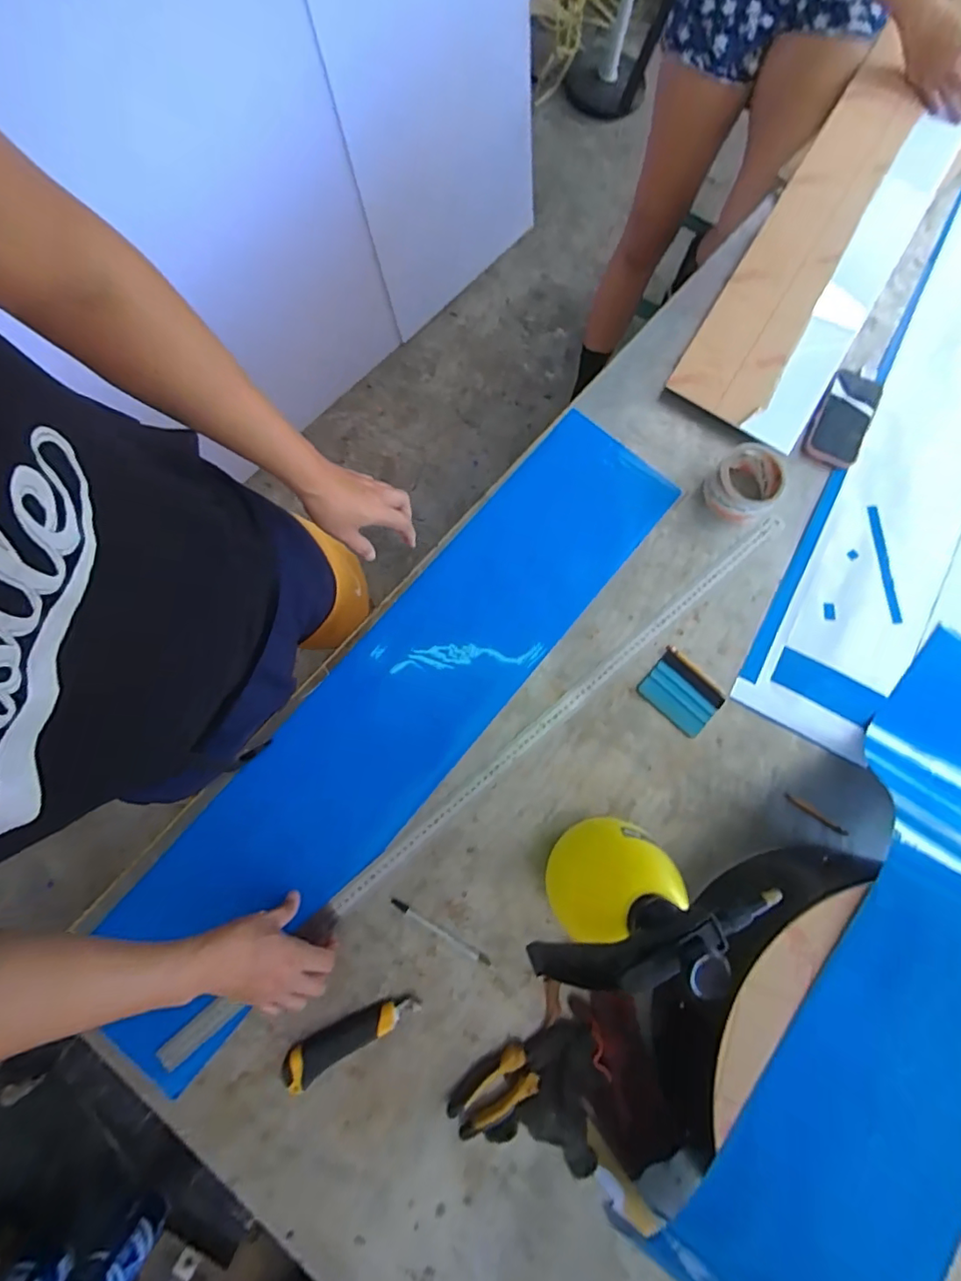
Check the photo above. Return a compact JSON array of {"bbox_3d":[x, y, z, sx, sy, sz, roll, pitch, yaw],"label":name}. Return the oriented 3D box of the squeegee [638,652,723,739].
[{"bbox_3d":[0.262,0.072,0.713,0.097,0.007,0.071,43,80,7],"label":"squeegee"}]

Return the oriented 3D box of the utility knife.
[{"bbox_3d":[-0.148,0.449,0.609,0.158,0.022,0.038,-27,80,-7],"label":"utility knife"}]

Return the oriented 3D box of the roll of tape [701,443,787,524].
[{"bbox_3d":[0.369,-0.217,0.751,0.095,0.052,0.090,0,78,-1],"label":"roll of tape"}]

